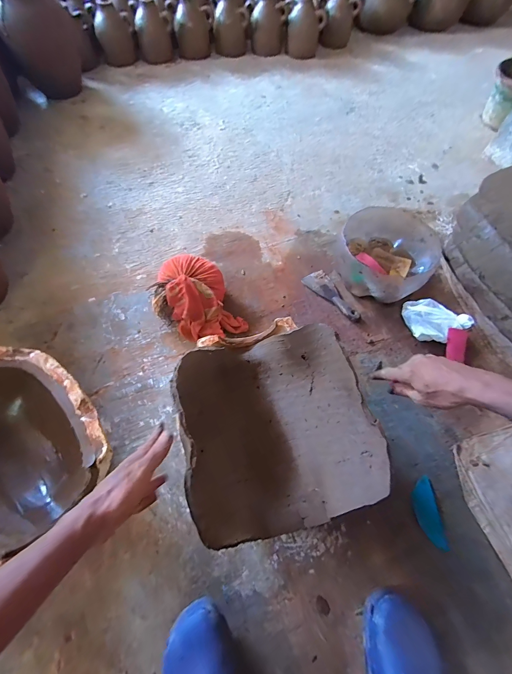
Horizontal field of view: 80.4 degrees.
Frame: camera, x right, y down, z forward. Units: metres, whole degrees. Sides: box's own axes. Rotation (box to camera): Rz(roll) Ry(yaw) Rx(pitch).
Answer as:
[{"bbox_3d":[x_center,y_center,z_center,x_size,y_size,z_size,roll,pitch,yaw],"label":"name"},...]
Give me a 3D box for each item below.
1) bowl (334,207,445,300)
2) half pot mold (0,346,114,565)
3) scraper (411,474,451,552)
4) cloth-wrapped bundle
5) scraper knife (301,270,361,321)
[{"bbox_3d":[0.335,-0.208,0.799,0.232,0.129,0.249,1,63,-2],"label":"bowl"},{"bbox_3d":[-0.435,0.200,0.548,0.313,0.148,0.288,33,66,14],"label":"half pot mold"},{"bbox_3d":[0.326,0.333,0.577,0.045,0.013,0.118,-2,63,-3],"label":"scraper"},{"bbox_3d":[-0.148,-0.091,0.726,0.173,0.119,0.214,-27,67,-15],"label":"cloth-wrapped bundle"},{"bbox_3d":[0.210,-0.114,0.803,0.068,0.029,0.181,-35,69,-18],"label":"scraper knife"}]

